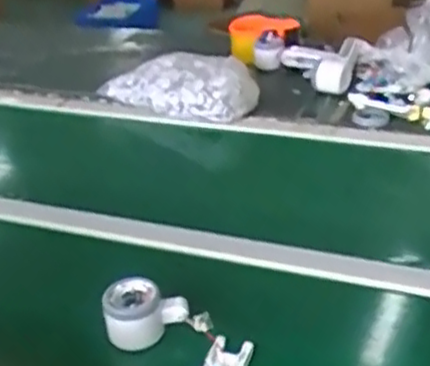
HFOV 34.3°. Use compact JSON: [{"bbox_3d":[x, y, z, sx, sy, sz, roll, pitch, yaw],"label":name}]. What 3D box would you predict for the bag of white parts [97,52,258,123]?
[{"bbox_3d":[-0.060,-0.165,1.235,0.287,0.092,0.146,19,38,35],"label":"bag of white parts"}]

